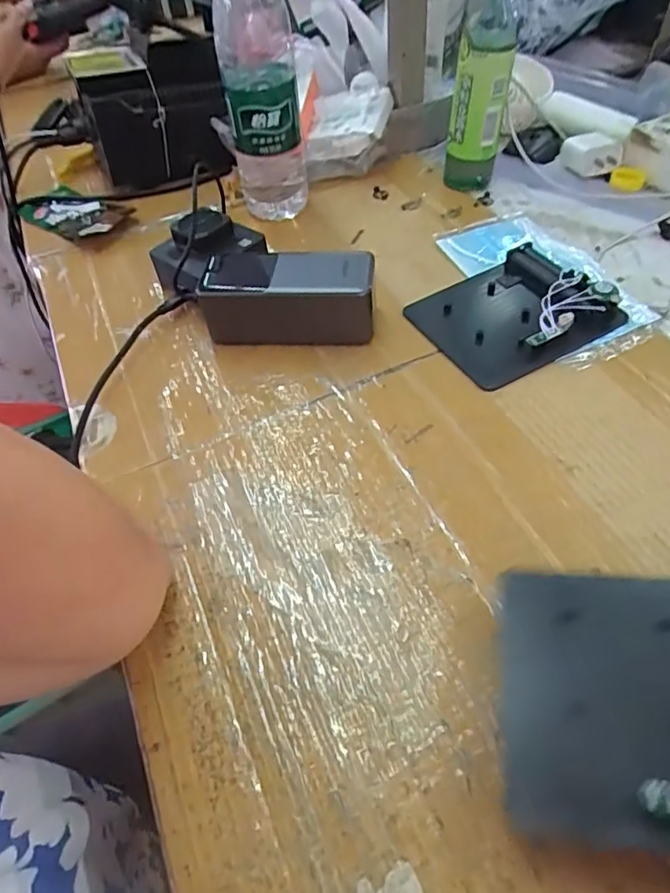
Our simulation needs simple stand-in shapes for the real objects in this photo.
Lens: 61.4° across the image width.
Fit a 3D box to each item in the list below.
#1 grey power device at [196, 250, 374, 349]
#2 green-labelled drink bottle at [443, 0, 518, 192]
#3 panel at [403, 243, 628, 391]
[{"bbox_3d":[-0.038,-0.115,0.433,0.136,0.053,0.066,5,52,9],"label":"grey power device"},{"bbox_3d":[0.129,-0.345,0.485,0.048,0.231,0.049,5,52,9],"label":"green-labelled drink bottle"},{"bbox_3d":[0.132,-0.105,0.426,0.123,0.024,0.111,-25,54,-14],"label":"panel"}]

